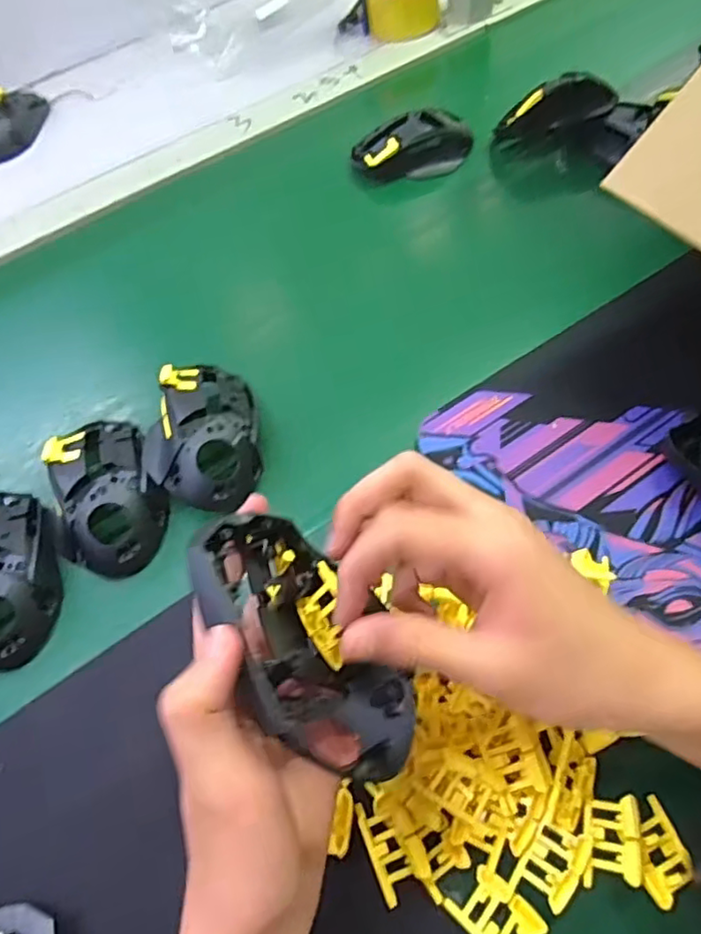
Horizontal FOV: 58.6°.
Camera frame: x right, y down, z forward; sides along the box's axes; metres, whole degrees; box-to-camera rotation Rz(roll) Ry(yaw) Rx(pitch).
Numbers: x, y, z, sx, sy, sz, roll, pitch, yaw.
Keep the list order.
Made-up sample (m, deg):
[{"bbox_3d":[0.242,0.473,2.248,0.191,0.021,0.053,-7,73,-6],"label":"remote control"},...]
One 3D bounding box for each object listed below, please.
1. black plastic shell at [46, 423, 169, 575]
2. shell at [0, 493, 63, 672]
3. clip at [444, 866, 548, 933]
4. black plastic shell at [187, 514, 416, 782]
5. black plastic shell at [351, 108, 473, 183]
[{"bbox_3d":[-0.163,0.017,0.405,0.074,0.033,0.115,-28,62,-12],"label":"black plastic shell"},{"bbox_3d":[-0.218,0.065,0.386,0.063,0.038,0.114,-19,60,-7],"label":"shell"},{"bbox_3d":[0.069,0.207,0.285,0.042,0.004,0.026,37,69,23],"label":"clip"},{"bbox_3d":[-0.018,0.069,0.254,0.057,0.049,0.114,-32,75,-14],"label":"black plastic shell"},{"bbox_3d":[0.059,-0.297,0.575,0.109,0.029,0.061,-11,59,-2],"label":"black plastic shell"}]

